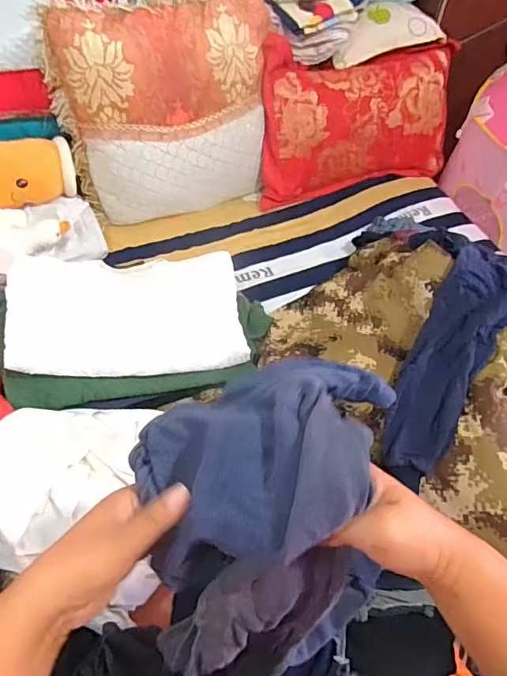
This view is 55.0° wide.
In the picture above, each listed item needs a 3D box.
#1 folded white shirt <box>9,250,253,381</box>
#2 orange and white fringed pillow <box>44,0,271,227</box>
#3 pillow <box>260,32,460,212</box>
[{"bbox_3d":[-0.276,-0.066,1.091,0.493,0.066,0.317,-1,53,-13],"label":"folded white shirt"},{"bbox_3d":[-0.222,-0.631,1.427,0.623,0.616,0.160,-19,39,-18],"label":"orange and white fringed pillow"},{"bbox_3d":[0.340,-0.691,1.650,0.704,0.533,0.160,-12,31,-21],"label":"pillow"}]

